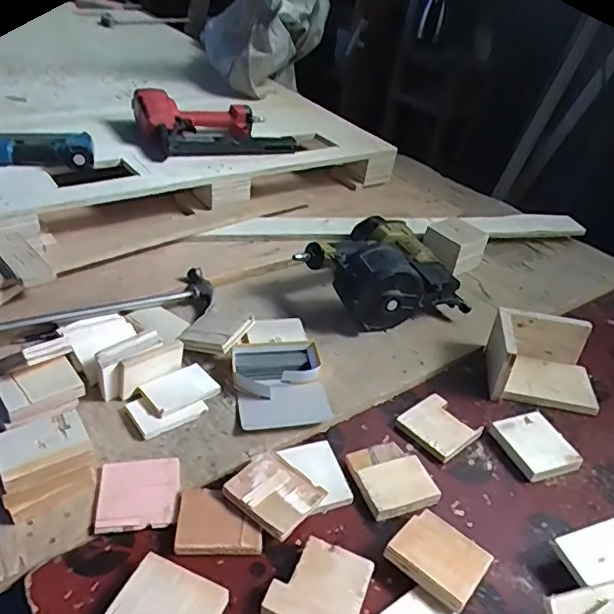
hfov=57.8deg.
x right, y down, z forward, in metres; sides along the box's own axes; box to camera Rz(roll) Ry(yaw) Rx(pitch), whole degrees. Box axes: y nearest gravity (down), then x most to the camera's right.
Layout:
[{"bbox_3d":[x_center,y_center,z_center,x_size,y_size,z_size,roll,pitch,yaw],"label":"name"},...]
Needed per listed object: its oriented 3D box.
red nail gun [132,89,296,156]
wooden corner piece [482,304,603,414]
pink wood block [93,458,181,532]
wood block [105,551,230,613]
[{"bbox_3d":[-0.215,-0.421,1.264,0.300,0.103,0.277,-23,47,-35],"label":"red nail gun"},{"bbox_3d":[0.365,0.081,0.857,0.162,0.092,0.128,10,37,1],"label":"wooden corner piece"},{"bbox_3d":[-0.191,0.209,0.630,0.087,0.009,0.086,-1,38,-13],"label":"pink wood block"},{"bbox_3d":[-0.131,0.286,0.523,0.092,0.021,0.079,19,38,13],"label":"wood block"}]

